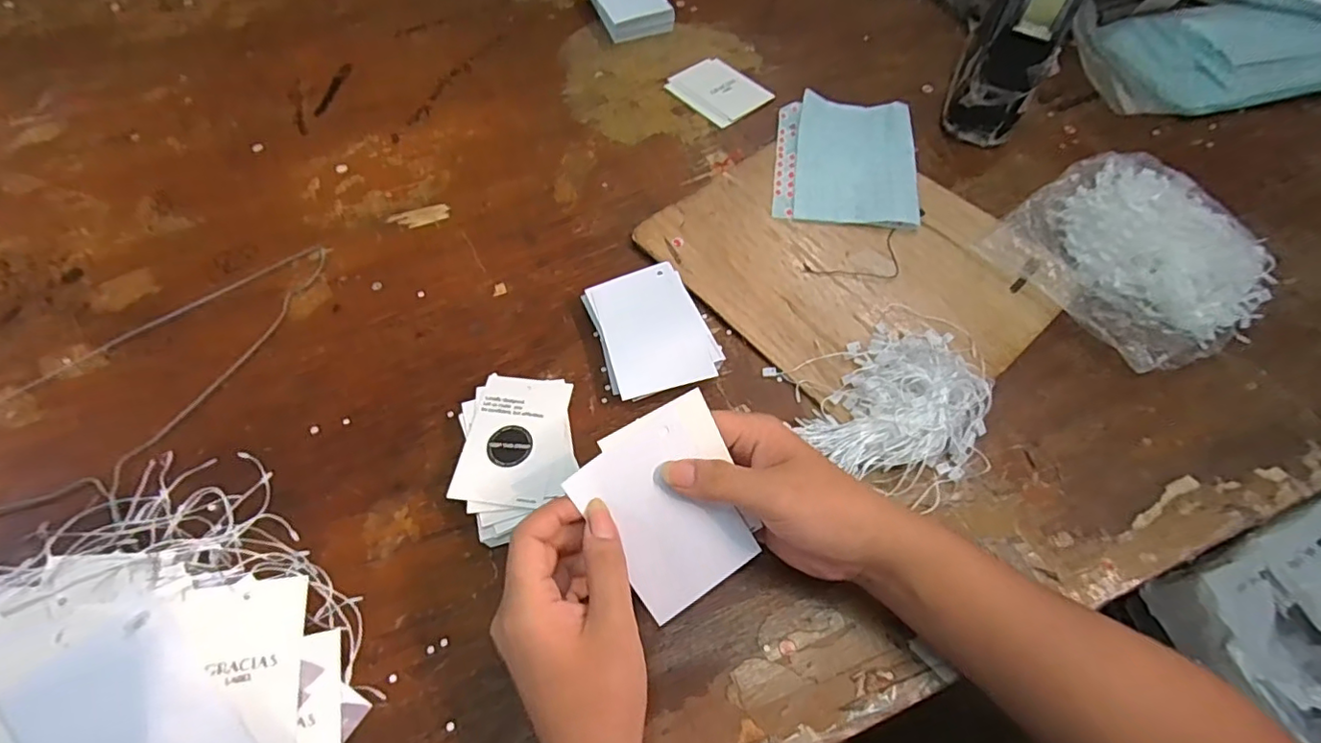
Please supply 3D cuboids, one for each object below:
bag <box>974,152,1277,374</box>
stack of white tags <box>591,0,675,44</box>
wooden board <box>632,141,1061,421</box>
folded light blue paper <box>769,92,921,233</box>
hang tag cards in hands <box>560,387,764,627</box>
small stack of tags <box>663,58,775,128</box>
[{"bbox_3d":[0.376,-0.093,0.455,0.166,0.036,0.173,-32,64,-16],"label":"bag"},{"bbox_3d":[-0.035,-0.419,0.653,0.075,0.027,0.094,-22,62,-12],"label":"stack of white tags"},{"bbox_3d":[0.155,-0.095,0.475,0.235,0.011,0.283,-38,66,-19],"label":"wooden board"},{"bbox_3d":[0.172,-0.198,0.532,0.126,0.012,0.155,7,60,5],"label":"folded light blue paper"},{"bbox_3d":[0.009,0.074,0.312,0.082,0.004,0.105,-33,103,-7],"label":"hang tag cards in hands"},{"bbox_3d":[0.060,-0.293,0.598,0.074,0.007,0.096,-37,65,-19],"label":"small stack of tags"}]

